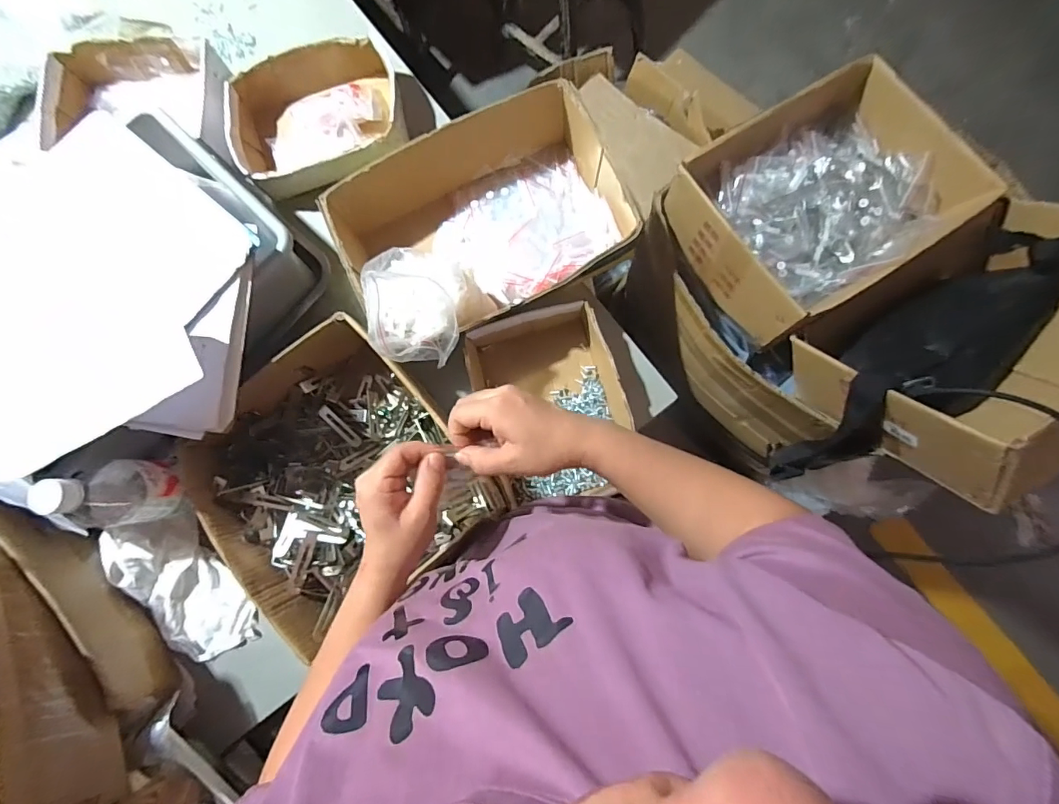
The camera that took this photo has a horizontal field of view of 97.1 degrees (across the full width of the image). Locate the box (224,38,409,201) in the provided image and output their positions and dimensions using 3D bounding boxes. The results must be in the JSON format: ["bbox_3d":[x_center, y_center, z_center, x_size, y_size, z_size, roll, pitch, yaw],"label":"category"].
[{"bbox_3d":[-0.298,-0.400,0.675,0.240,0.066,0.194,-16,83,1],"label":"box"}]

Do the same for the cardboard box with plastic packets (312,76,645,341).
[{"bbox_3d":[-0.058,-0.220,0.610,0.343,0.113,0.250,-24,83,0],"label":"cardboard box with plastic packets"}]

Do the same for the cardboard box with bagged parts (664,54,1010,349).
[{"bbox_3d":[0.372,-0.250,0.585,0.315,0.094,0.248,-33,83,-1],"label":"cardboard box with bagged parts"}]

